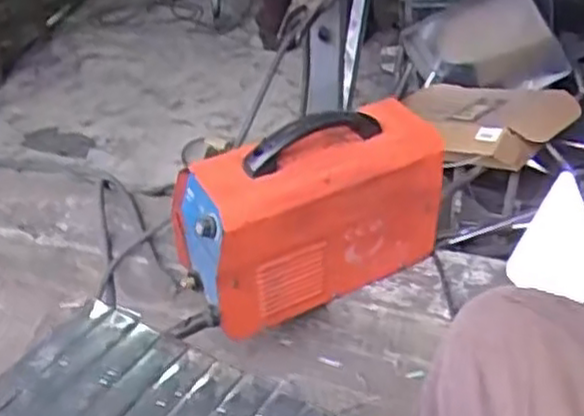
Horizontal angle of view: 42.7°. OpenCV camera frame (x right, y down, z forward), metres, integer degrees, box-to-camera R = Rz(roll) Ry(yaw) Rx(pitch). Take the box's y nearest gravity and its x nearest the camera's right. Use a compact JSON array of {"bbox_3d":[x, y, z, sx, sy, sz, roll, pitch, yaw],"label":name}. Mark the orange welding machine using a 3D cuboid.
[{"bbox_3d":[0.021,-0.009,1.004,0.327,0.227,0.154,-18,40,-22],"label":"orange welding machine"}]

